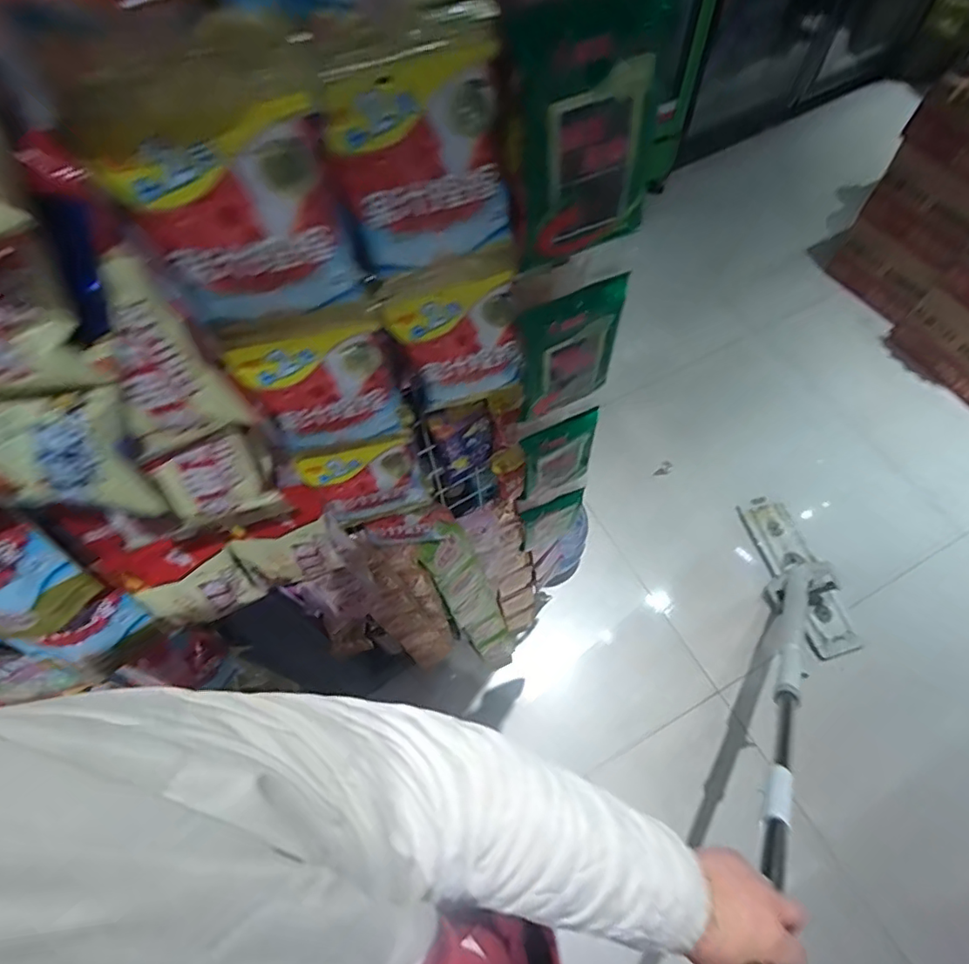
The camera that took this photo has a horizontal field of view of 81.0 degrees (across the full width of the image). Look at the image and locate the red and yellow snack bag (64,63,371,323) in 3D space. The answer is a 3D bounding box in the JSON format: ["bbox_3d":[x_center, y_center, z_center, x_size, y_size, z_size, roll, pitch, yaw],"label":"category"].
[{"bbox_3d":[-0.115,-0.129,0.269,0.093,0.116,0.036,-25,65,-10],"label":"red and yellow snack bag"}]

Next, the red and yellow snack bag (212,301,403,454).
[{"bbox_3d":[-0.110,-0.068,0.382,0.093,0.126,0.032,-23,64,-9],"label":"red and yellow snack bag"}]

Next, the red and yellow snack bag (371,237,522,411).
[{"bbox_3d":[-0.022,-0.106,0.419,0.094,0.132,0.022,-11,63,-3],"label":"red and yellow snack bag"}]

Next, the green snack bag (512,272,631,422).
[{"bbox_3d":[0.069,-0.102,0.453,0.085,0.124,0.018,-19,64,-7],"label":"green snack bag"}]

